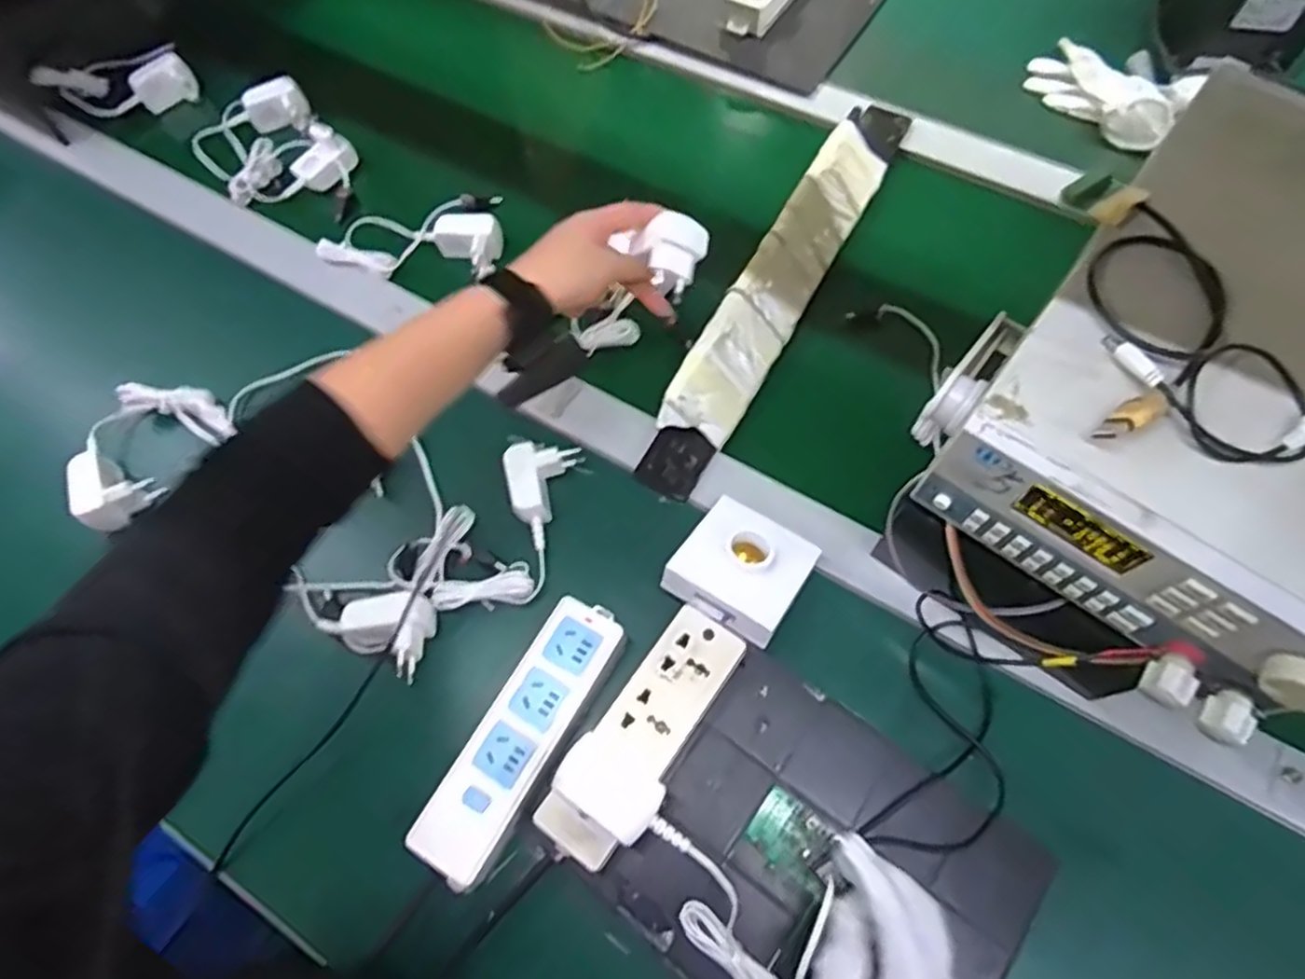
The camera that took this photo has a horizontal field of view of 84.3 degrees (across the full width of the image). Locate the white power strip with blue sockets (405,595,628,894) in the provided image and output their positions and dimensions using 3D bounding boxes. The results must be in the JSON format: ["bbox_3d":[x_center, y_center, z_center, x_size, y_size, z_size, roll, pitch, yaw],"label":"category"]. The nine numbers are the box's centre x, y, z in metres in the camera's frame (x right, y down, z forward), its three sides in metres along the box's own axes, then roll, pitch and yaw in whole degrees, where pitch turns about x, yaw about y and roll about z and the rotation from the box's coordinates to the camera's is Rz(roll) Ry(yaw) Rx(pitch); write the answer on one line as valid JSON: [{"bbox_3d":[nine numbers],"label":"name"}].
[{"bbox_3d":[-0.088,0.172,0.503,0.059,0.031,0.194,27,70,15],"label":"white power strip with blue sockets"}]

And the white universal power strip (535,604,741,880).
[{"bbox_3d":[-0.004,0.160,0.477,0.053,0.028,0.170,32,71,17],"label":"white universal power strip"}]

